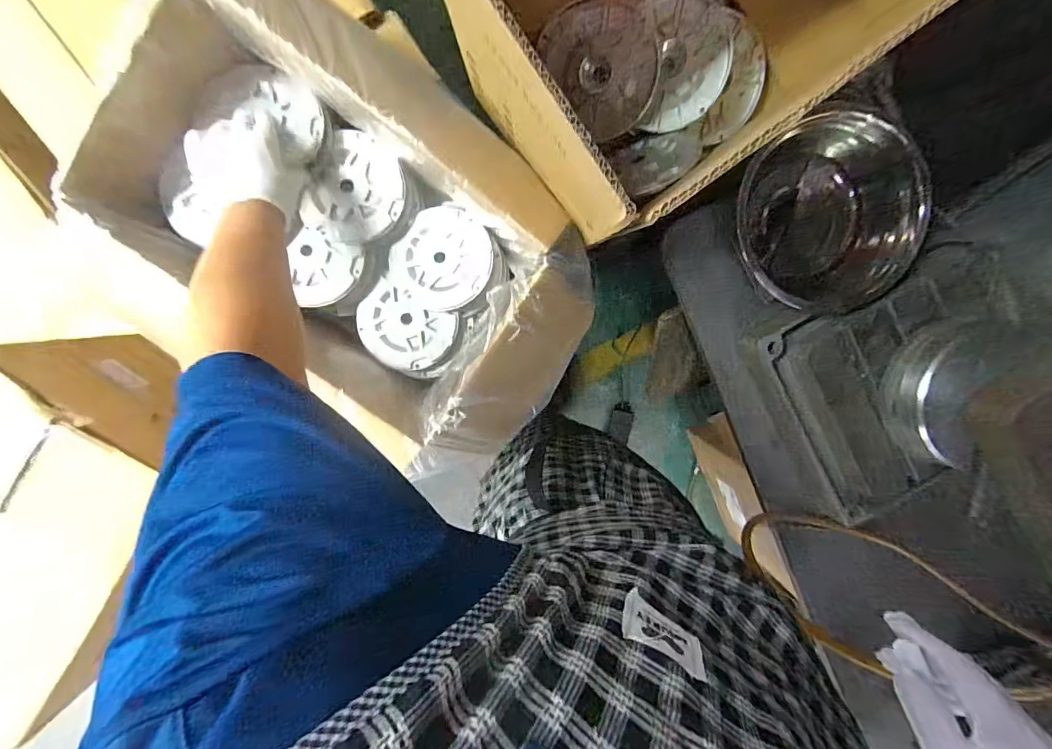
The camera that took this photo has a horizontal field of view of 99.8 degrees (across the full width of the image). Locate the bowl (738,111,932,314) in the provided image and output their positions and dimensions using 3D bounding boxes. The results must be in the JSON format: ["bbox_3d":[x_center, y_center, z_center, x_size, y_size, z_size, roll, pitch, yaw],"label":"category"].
[{"bbox_3d":[0.384,-0.198,0.557,0.189,0.068,0.230,4,98,-3],"label":"bowl"}]

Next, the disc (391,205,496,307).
[{"bbox_3d":[-0.109,-0.154,0.591,0.125,0.021,0.132,0,99,-2],"label":"disc"}]

